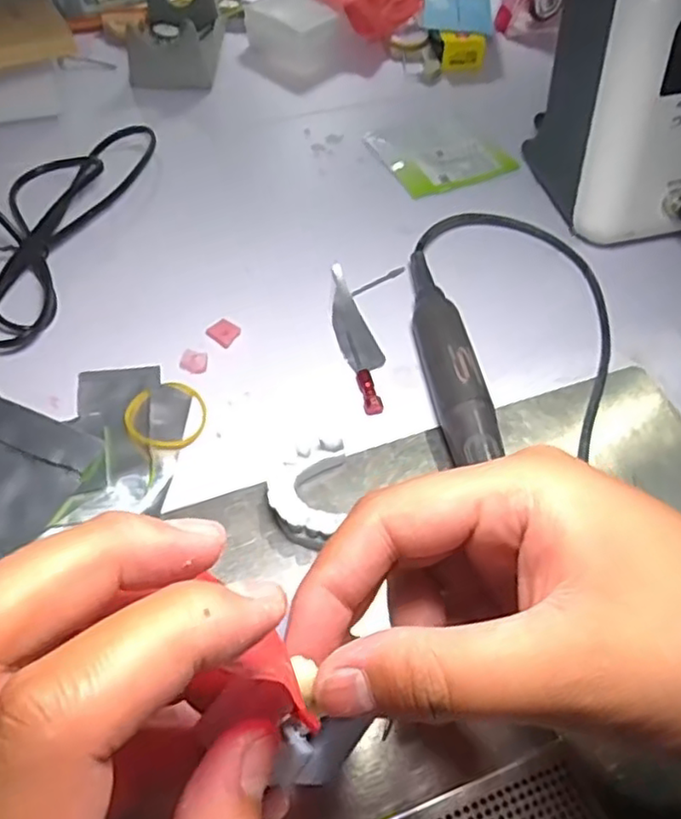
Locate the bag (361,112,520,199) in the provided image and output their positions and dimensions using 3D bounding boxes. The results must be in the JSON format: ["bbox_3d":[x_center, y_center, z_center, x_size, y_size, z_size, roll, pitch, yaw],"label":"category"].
[{"bbox_3d":[0.071,-0.191,0.488,0.085,0.008,0.092,-23,60,-18],"label":"bag"}]

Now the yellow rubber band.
[{"bbox_3d":[-0.090,0.003,0.336,0.040,0.005,0.041,2,55,-2],"label":"yellow rubber band"}]

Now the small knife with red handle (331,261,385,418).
[{"bbox_3d":[0.009,-0.042,0.372,0.022,0.007,0.103,-12,57,-12],"label":"small knife with red handle"}]

